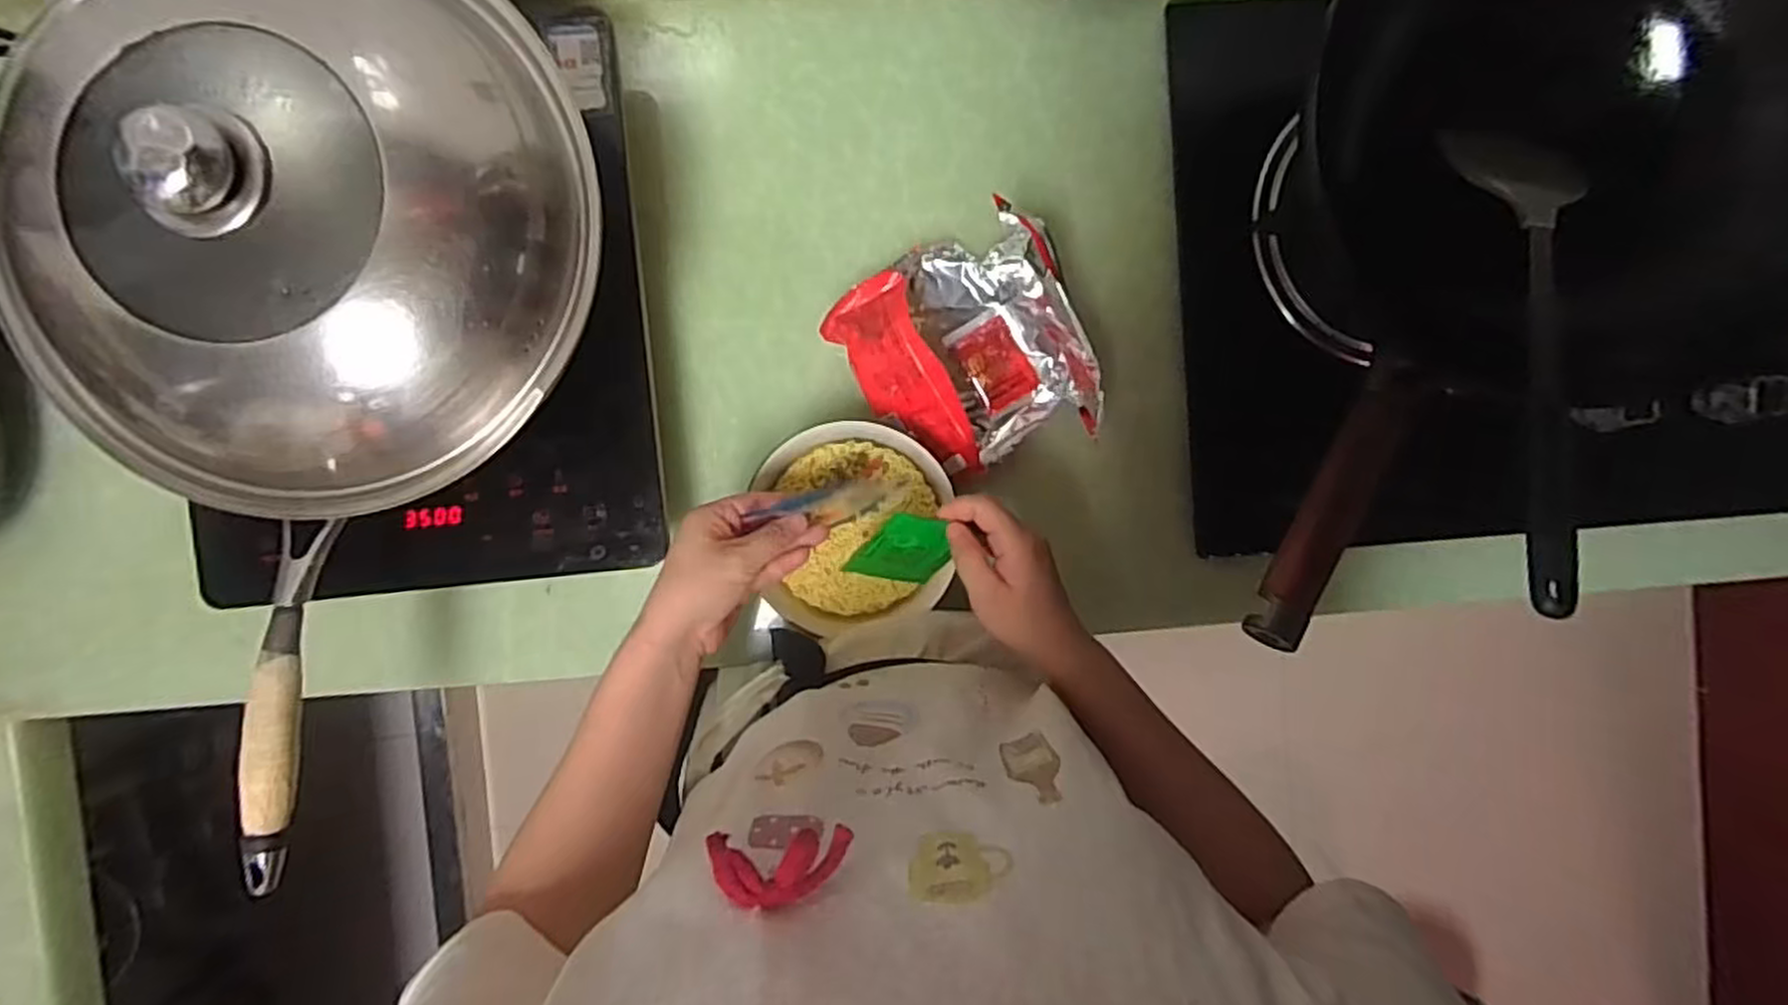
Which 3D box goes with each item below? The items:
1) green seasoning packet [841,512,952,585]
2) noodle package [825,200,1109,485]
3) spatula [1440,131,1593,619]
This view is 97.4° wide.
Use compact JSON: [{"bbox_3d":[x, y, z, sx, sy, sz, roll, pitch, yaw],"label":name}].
[{"bbox_3d":[0.005,0.028,0.496,0.057,0.007,0.047,15,115,-15],"label":"green seasoning packet"},{"bbox_3d":[0.052,-0.110,0.573,0.156,0.093,0.165,-26,93,-1],"label":"noodle package"},{"bbox_3d":[0.388,-0.094,0.475,0.069,0.023,0.322,10,73,-3],"label":"spatula"}]

